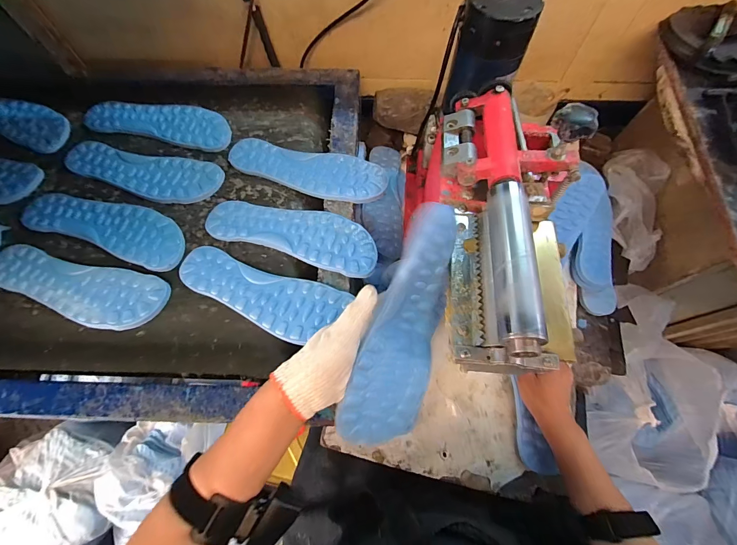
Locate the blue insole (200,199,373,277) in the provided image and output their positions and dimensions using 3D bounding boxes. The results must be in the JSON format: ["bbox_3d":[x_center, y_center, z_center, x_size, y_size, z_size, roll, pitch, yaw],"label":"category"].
[{"bbox_3d":[-0.109,-0.059,0.475,0.250,0.007,0.078,16,69,7],"label":"blue insole"}]

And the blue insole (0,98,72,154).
[{"bbox_3d":[-0.621,-0.269,0.581,0.244,0.016,0.080,20,69,9],"label":"blue insole"}]

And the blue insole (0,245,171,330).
[{"bbox_3d":[-0.402,0.020,0.455,0.257,0.008,0.080,13,68,6],"label":"blue insole"}]

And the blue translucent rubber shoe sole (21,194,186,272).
[{"bbox_3d":[-0.381,-0.070,0.490,0.253,0.009,0.080,17,69,8],"label":"blue translucent rubber shoe sole"}]

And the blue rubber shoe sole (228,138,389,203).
[{"bbox_3d":[-0.098,-0.159,0.521,0.249,0.010,0.082,12,68,6],"label":"blue rubber shoe sole"}]

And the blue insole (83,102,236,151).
[{"bbox_3d":[-0.356,-0.258,0.571,0.253,0.009,0.077,10,68,5],"label":"blue insole"}]

